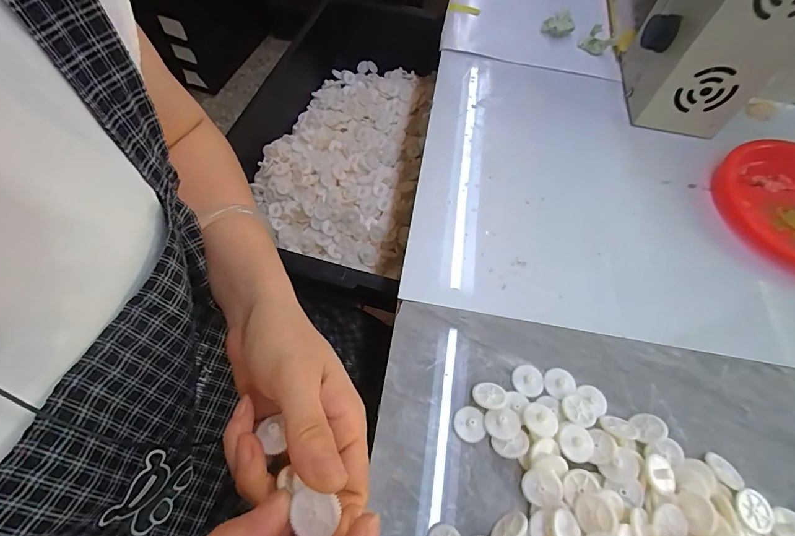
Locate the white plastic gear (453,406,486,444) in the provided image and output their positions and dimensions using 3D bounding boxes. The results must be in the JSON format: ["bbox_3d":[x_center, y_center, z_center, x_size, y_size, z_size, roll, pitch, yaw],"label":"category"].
[{"bbox_3d":[0.046,0.100,0.257,0.019,0.004,0.021,1,60,-4],"label":"white plastic gear"}]

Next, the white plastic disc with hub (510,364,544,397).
[{"bbox_3d":[0.090,0.077,0.274,0.021,0.004,0.021,2,60,-3],"label":"white plastic disc with hub"}]

